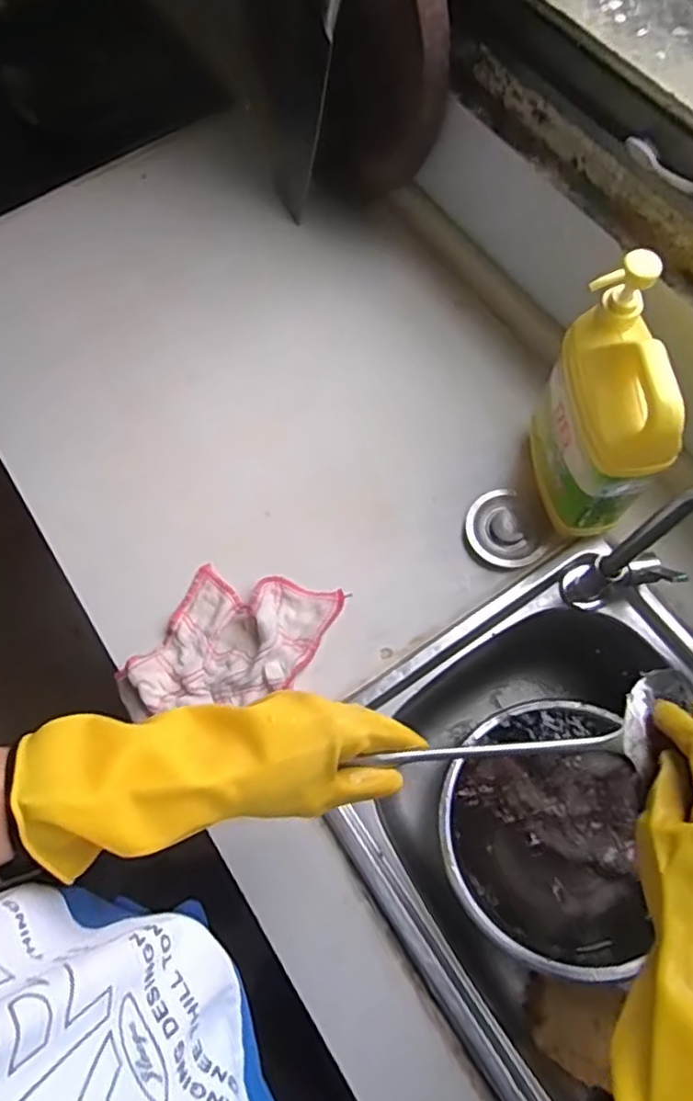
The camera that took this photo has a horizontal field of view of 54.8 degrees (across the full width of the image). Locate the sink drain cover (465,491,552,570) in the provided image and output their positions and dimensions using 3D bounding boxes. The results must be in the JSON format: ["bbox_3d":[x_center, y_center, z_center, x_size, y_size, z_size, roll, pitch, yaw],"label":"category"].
[{"bbox_3d":[0.159,-0.021,0.677,0.071,0.017,0.080,-26,70,-7],"label":"sink drain cover"}]

